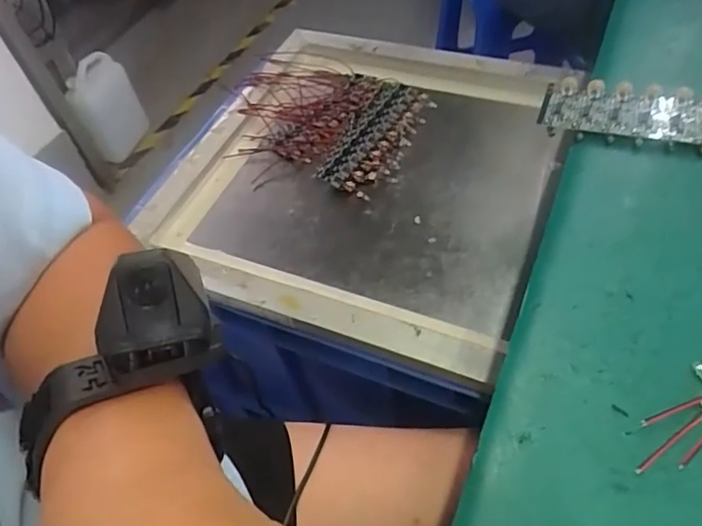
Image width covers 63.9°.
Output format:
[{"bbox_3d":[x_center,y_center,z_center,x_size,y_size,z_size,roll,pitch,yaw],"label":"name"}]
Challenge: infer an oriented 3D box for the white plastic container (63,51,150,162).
[{"bbox_3d":[-0.613,-0.394,1.422,0.148,0.204,0.152,-25,53,-11],"label":"white plastic container"}]

